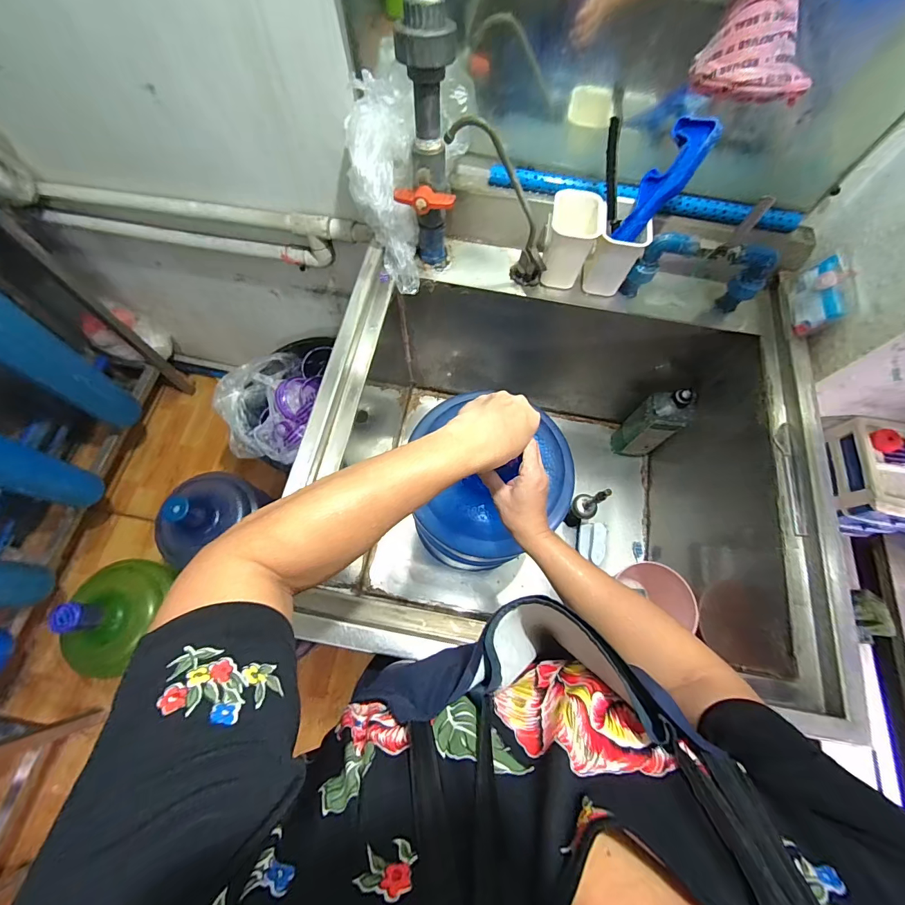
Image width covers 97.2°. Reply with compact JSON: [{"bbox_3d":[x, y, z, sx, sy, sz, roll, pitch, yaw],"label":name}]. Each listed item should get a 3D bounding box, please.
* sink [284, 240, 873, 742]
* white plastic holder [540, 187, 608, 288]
[{"bbox_3d":[0.198,0.027,0.758,0.782,0.432,0.655,9,70,2],"label":"sink"},{"bbox_3d":[0.180,-0.325,0.616,0.075,0.106,0.080,9,70,2],"label":"white plastic holder"}]

